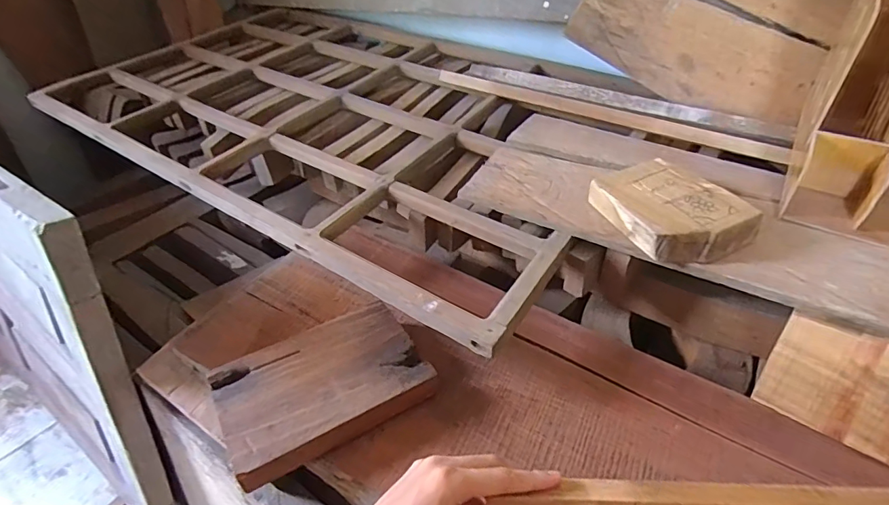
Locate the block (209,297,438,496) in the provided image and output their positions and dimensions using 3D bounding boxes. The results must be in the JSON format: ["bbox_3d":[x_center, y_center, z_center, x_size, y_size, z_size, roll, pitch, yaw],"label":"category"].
[{"bbox_3d":[-0.141,0.150,0.540,0.217,0.034,0.142,-21,41,-24],"label":"block"}]

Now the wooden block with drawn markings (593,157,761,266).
[{"bbox_3d":[0.287,-0.053,0.597,0.125,0.053,0.162,-17,40,-20],"label":"wooden block with drawn markings"}]

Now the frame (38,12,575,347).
[{"bbox_3d":[-0.234,-0.303,0.960,1.207,0.058,0.686,27,51,26],"label":"frame"}]

